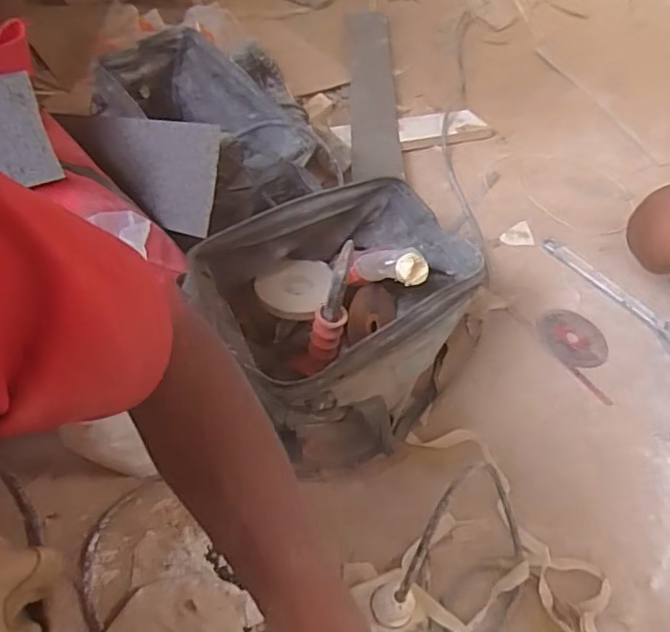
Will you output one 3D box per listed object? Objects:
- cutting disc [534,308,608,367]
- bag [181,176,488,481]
[{"bbox_3d":[0.322,0.028,0.853,0.091,0.006,0.096,6,50,-6],"label":"cutting disc"},{"bbox_3d":[0.035,0.003,0.708,0.322,0.202,0.238,-31,61,-29],"label":"bag"}]

